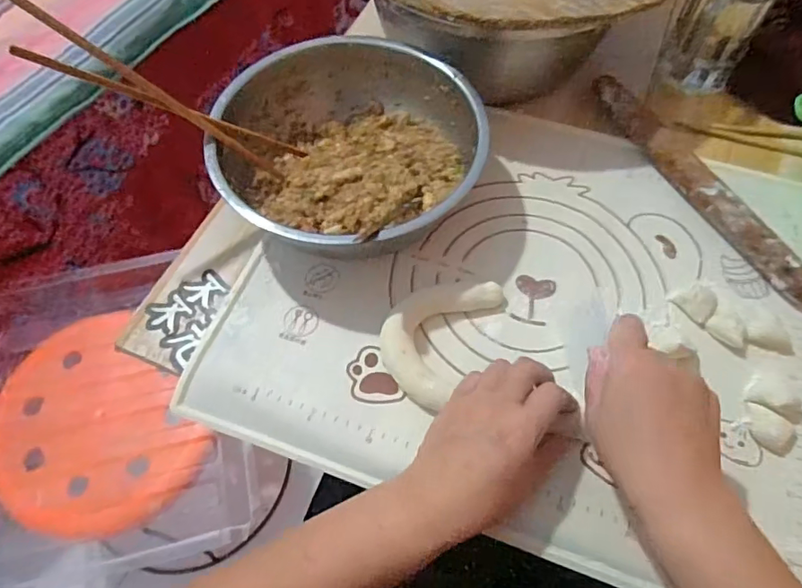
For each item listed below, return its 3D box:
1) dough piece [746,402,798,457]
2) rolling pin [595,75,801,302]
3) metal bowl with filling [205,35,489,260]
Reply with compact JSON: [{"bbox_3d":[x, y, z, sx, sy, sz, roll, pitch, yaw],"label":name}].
[{"bbox_3d":[0.271,0.100,0.390,0.036,0.016,0.026,32,68,15],"label":"dough piece"},{"bbox_3d":[0.269,-0.107,0.489,0.027,0.026,0.273,-24,66,-11],"label":"rolling pin"},{"bbox_3d":[-0.042,-0.129,0.480,0.226,0.081,0.214,11,64,6],"label":"metal bowl with filling"}]

